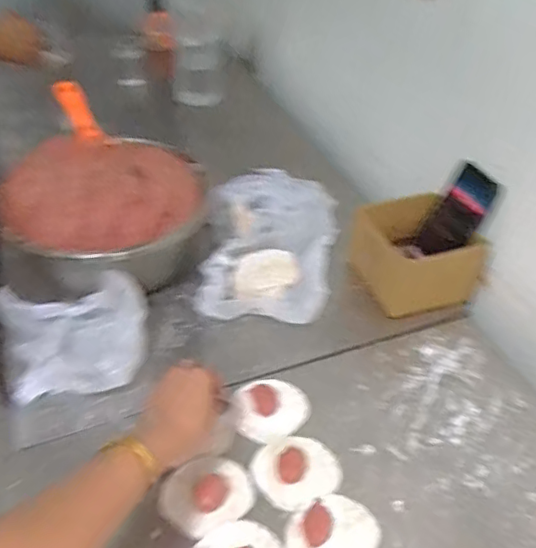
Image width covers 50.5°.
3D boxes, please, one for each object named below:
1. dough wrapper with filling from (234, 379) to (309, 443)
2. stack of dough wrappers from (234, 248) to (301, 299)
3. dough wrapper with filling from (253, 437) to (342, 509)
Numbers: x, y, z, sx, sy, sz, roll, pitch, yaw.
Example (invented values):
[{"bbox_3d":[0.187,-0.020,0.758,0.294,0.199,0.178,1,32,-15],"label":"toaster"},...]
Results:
[{"bbox_3d":[0.005,0.157,0.662,0.080,0.015,0.074,1,42,-1],"label":"dough wrapper with filling"},{"bbox_3d":[-0.001,-0.001,0.774,0.088,0.044,0.065,2,42,1],"label":"stack of dough wrappers"},{"bbox_3d":[0.031,0.208,0.602,0.090,0.010,0.072,-8,43,-11],"label":"dough wrapper with filling"}]

